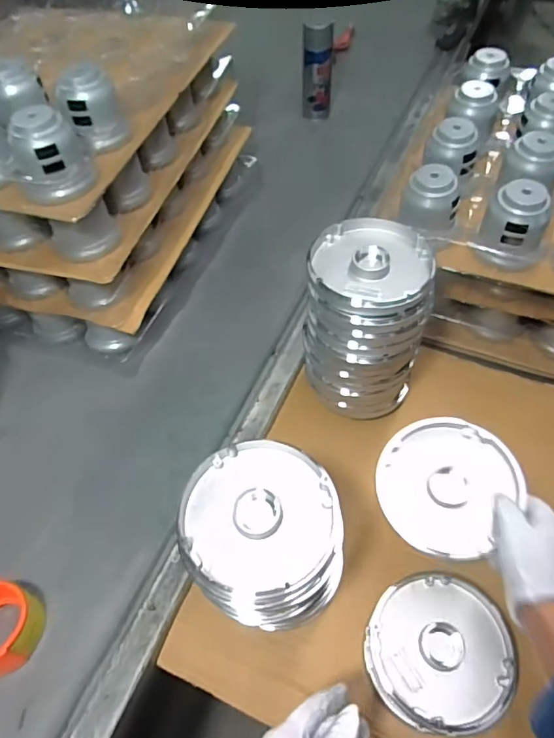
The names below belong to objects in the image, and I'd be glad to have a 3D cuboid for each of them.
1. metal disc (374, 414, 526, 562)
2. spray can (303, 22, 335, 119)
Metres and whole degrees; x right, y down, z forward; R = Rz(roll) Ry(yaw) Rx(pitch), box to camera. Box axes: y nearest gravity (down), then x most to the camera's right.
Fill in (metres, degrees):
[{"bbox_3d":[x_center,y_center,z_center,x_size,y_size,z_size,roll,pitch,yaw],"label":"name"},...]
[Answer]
[{"bbox_3d":[0.173,0.117,0.522,0.130,0.014,0.137,-3,70,7],"label":"metal disc"},{"bbox_3d":[0.090,-0.638,1.098,0.068,0.190,0.052,-1,55,3],"label":"spray can"}]

